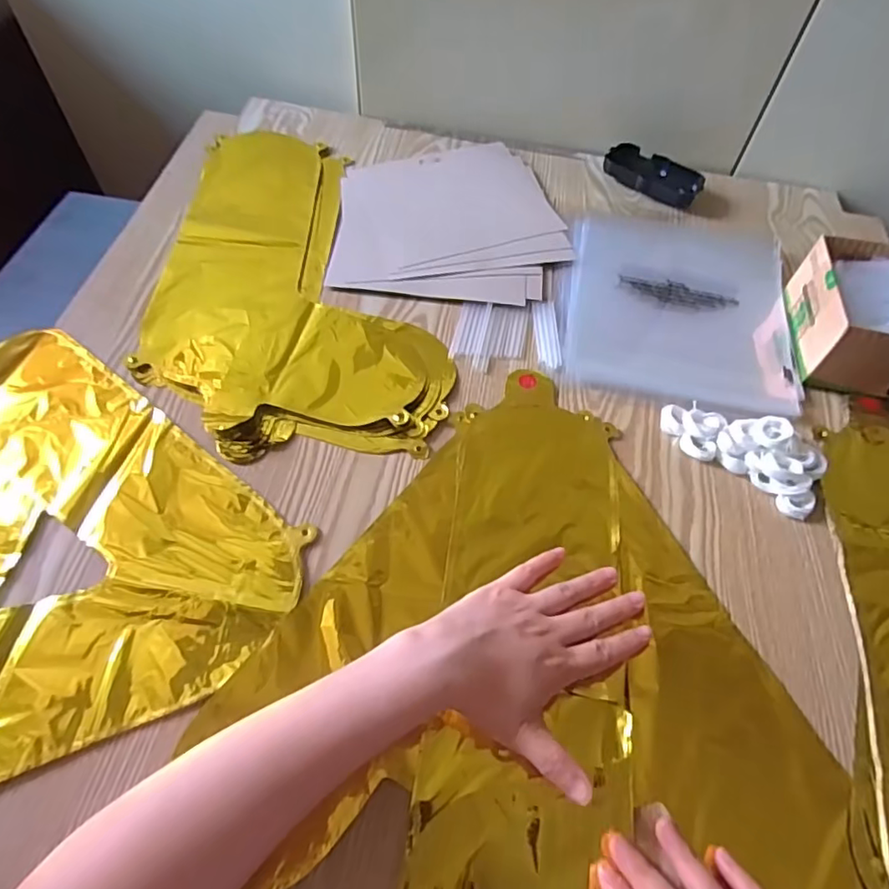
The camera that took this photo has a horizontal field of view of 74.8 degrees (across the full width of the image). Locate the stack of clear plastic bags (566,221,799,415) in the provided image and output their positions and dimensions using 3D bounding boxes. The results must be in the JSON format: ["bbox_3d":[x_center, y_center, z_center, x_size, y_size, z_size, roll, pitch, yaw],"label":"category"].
[{"bbox_3d":[0.227,-0.145,0.562,0.205,0.009,0.250,10,57,4],"label":"stack of clear plastic bags"}]

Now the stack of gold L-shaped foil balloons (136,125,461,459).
[{"bbox_3d":[-0.137,-0.172,0.558,0.252,0.013,0.418,-3,57,-5],"label":"stack of gold L-shaped foil balloons"}]

